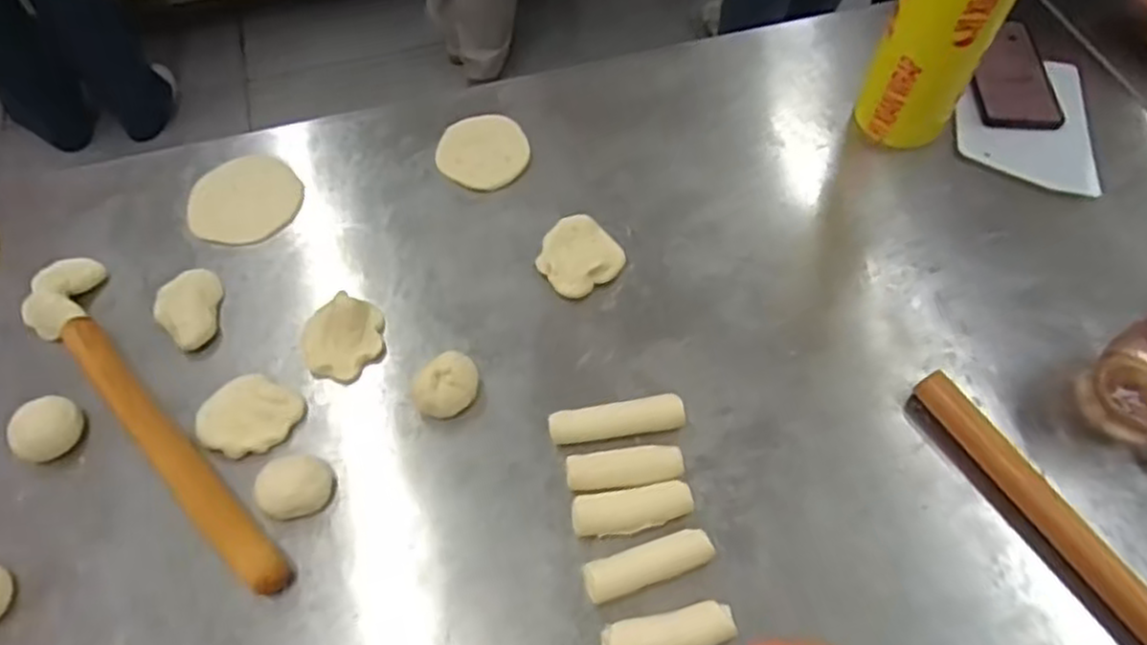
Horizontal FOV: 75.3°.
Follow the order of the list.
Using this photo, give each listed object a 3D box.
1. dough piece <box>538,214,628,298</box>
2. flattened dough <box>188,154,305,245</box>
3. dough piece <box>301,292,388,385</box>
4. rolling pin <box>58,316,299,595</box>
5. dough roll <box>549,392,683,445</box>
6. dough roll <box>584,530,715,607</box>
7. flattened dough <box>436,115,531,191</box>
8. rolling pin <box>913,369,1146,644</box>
[{"bbox_3d":[0.004,-0.059,0.650,0.069,0.018,0.068,0,58,0],"label":"dough piece"},{"bbox_3d":[-0.305,-0.117,0.694,0.097,0.009,0.100,3,58,2],"label":"flattened dough"},{"bbox_3d":[-0.189,0.014,0.611,0.065,0.014,0.068,0,58,0],"label":"dough piece"},{"bbox_3d":[-0.301,0.095,0.556,0.279,0.034,0.028,40,66,22],"label":"rolling pin"},{"bbox_3d":[0.033,0.074,0.571,0.102,0.016,0.026,-8,58,-5],"label":"dough roll"},{"bbox_3d":[0.052,0.168,0.515,0.091,0.016,0.026,-17,60,-10],"label":"dough roll"},{"bbox_3d":[-0.087,-0.165,0.716,0.091,0.012,0.084,0,58,0],"label":"flattened dough"},{"bbox_3d":[0.347,0.150,0.517,0.026,0.028,0.279,-26,61,-15],"label":"rolling pin"}]

